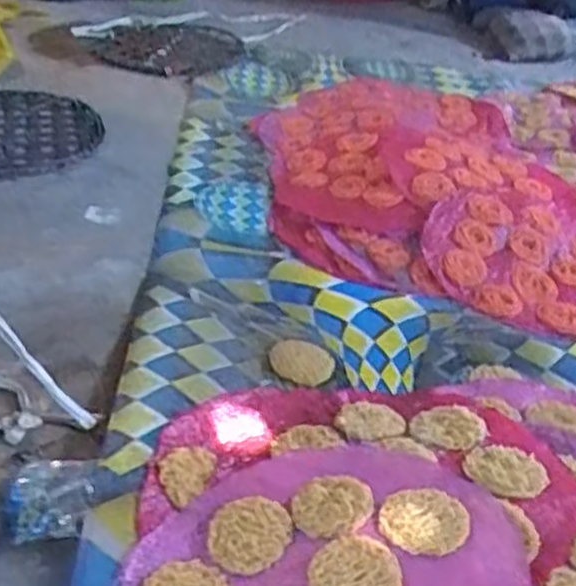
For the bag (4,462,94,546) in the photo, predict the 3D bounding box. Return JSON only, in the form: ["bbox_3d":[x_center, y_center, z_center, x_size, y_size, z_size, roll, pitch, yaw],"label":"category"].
[{"bbox_3d":[-0.222,0.190,0.743,0.077,0.016,0.092,-2,35,-13],"label":"bag"}]

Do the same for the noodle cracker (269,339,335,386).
[{"bbox_3d":[0.017,0.079,0.957,0.076,0.010,0.077,5,34,-3],"label":"noodle cracker"}]

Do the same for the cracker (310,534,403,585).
[{"bbox_3d":[0.056,0.235,0.666,0.072,0.012,0.075,-13,40,-25],"label":"cracker"}]

